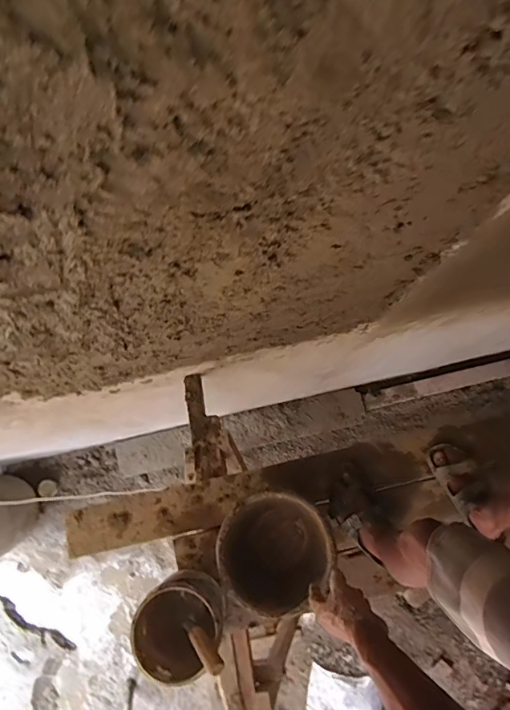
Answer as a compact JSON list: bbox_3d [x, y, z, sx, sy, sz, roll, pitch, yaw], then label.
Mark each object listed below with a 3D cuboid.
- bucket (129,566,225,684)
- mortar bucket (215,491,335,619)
[{"bbox_3d":[-0.156,0.576,0.985,0.182,0.210,0.182,0,78,-1],"label":"bucket"},{"bbox_3d":[0.040,0.437,1.053,0.246,0.176,0.233,0,78,-1],"label":"mortar bucket"}]

